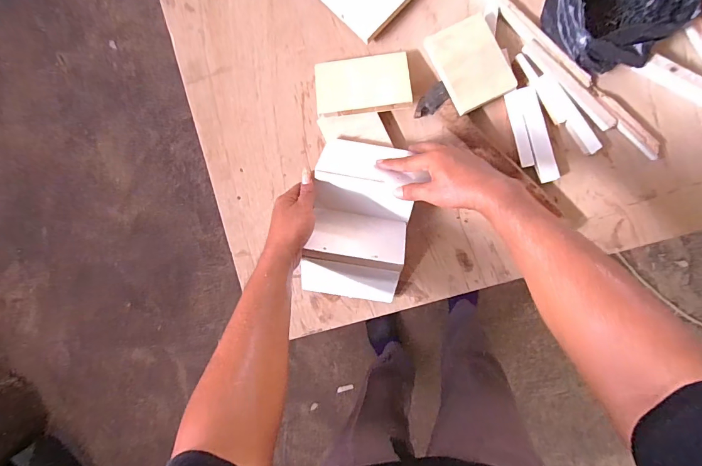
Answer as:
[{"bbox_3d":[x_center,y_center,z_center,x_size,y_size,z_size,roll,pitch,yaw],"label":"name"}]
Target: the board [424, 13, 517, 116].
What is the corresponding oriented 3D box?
[{"bbox_3d":[0.181,-0.257,0.558,0.092,0.017,0.127,-27,92,8],"label":"board"}]

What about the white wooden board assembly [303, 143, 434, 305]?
[{"bbox_3d":[0.014,-0.016,0.554,0.145,0.078,0.240,12,94,5],"label":"white wooden board assembly"}]

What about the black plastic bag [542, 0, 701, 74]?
[{"bbox_3d":[0.391,-0.334,0.524,0.172,0.087,0.172,-41,88,6],"label":"black plastic bag"}]

